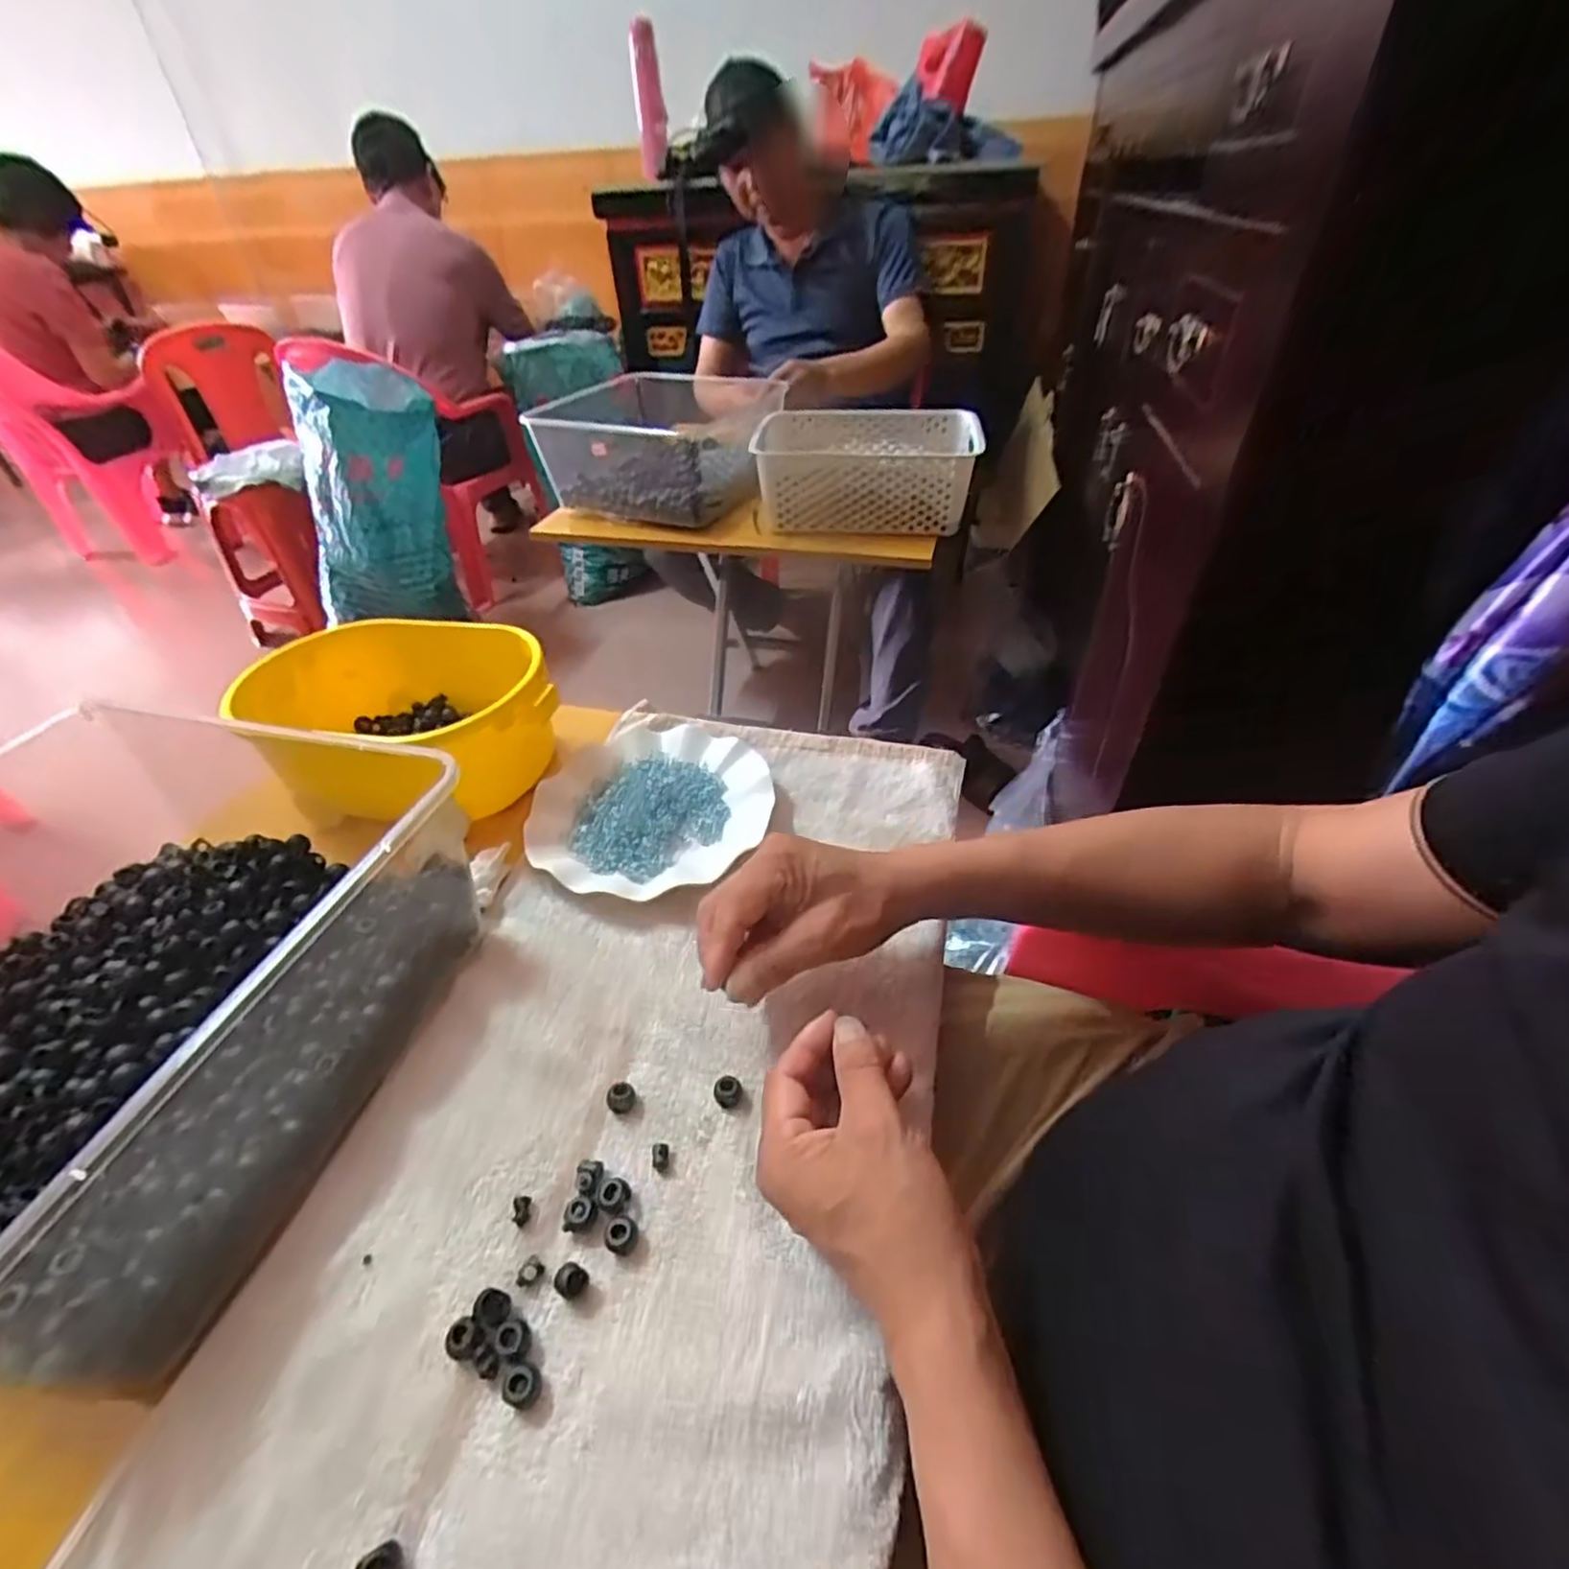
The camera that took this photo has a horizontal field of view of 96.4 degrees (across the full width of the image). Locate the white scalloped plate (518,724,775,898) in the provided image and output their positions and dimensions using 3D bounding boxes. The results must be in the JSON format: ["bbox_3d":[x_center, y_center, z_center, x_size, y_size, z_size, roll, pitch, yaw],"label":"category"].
[{"bbox_3d":[-0.107,0.012,0.556,0.173,0.025,0.189,-2,41,2],"label":"white scalloped plate"}]

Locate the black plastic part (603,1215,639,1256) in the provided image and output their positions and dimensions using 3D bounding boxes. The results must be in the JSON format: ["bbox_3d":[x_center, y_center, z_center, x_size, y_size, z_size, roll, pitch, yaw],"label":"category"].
[{"bbox_3d":[-0.078,0.215,0.335,0.014,0.012,0.015,-2,41,2],"label":"black plastic part"}]

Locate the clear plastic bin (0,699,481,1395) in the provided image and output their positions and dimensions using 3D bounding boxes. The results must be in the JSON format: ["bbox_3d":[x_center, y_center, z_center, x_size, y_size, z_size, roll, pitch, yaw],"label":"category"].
[{"bbox_3d":[-0.353,0.117,0.374,0.288,0.143,0.304,8,42,13],"label":"clear plastic bin"}]

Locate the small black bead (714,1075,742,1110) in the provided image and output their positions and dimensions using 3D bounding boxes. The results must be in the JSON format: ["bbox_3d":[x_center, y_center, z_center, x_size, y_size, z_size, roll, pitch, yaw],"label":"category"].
[{"bbox_3d":[-0.031,0.168,0.383,0.015,0.010,0.014,-2,41,2],"label":"small black bead"}]

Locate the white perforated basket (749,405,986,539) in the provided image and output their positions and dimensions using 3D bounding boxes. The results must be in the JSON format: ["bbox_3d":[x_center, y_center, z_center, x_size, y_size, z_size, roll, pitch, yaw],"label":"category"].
[{"bbox_3d":[0.122,-0.466,1.038,0.306,0.110,0.212,2,41,7],"label":"white perforated basket"}]

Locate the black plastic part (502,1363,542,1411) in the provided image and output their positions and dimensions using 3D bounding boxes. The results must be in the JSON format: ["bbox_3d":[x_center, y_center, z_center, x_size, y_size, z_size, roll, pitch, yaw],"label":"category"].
[{"bbox_3d":[-0.111,0.252,0.295,0.015,0.012,0.014,-2,41,2],"label":"black plastic part"}]

